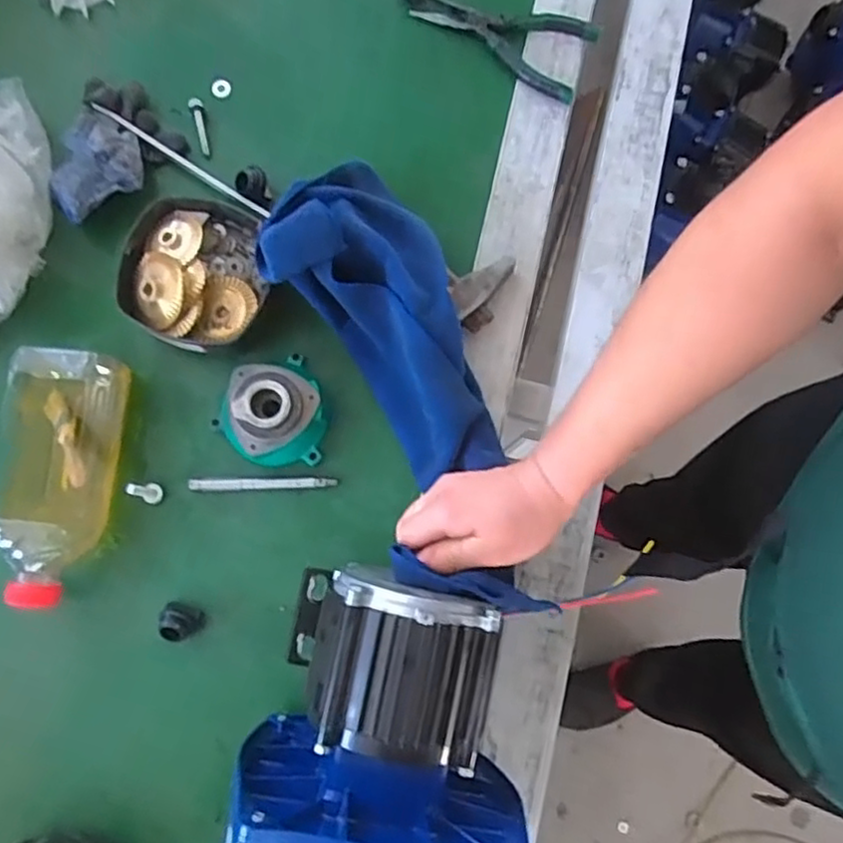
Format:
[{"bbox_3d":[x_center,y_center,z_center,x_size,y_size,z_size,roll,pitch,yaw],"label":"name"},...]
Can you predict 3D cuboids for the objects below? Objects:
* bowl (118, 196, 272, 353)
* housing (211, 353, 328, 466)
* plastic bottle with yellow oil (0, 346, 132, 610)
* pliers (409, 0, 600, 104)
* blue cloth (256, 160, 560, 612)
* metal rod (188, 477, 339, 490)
[{"bbox_3d":[-0.206,-0.136,0.638,0.123,0.052,0.134,0,79,-1],"label":"bowl"},{"bbox_3d":[-0.140,-0.015,0.623,0.104,0.046,0.107,0,79,-1],"label":"housing"},{"bbox_3d":[-0.325,0.048,0.596,0.100,0.069,0.220,5,79,0],"label":"plastic bottle with yellow oil"},{"bbox_3d":[0.081,-0.405,0.716,0.187,0.028,0.087,23,80,3],"label":"pliers"},{"bbox_3d":[-0.016,-0.046,0.584,0.149,0.129,0.398,-21,80,-5],"label":"blue cloth"},{"bbox_3d":[-0.146,0.058,0.629,0.134,0.005,0.010,-1,79,-1],"label":"metal rod"}]

